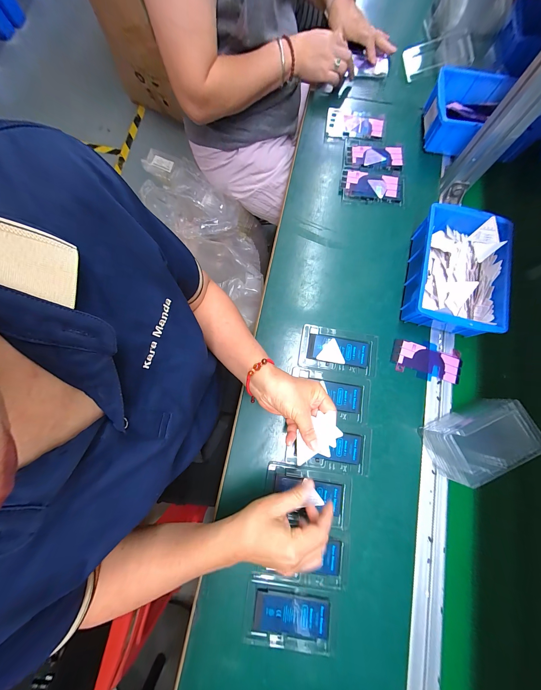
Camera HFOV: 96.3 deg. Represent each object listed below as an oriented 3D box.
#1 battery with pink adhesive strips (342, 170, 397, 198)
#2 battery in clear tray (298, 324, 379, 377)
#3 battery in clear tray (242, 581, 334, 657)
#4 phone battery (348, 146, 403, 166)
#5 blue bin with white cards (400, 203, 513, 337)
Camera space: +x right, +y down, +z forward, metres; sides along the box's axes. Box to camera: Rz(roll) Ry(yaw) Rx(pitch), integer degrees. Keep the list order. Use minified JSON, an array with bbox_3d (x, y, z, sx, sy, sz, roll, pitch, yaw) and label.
[{"bbox_3d":[0.194,-0.315,0.476,0.107,0.008,0.051,10,78,3],"label":"battery with pink adhesive strips"},{"bbox_3d":[0.116,0.010,0.410,0.128,0.008,0.072,9,78,3],"label":"battery in clear tray"},{"bbox_3d":[0.025,0.375,0.334,0.120,0.010,0.069,6,78,3],"label":"battery in clear tray"},{"bbox_3d":[0.212,-0.382,0.489,0.105,0.004,0.049,3,78,2],"label":"phone battery"},{"bbox_3d":[0.310,-0.119,0.407,0.138,0.062,0.198,14,79,4],"label":"blue bin with white cards"}]

